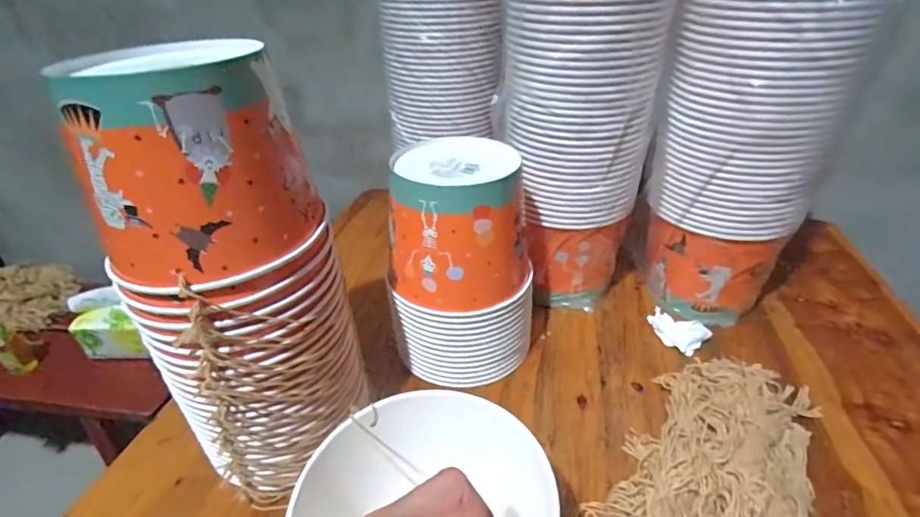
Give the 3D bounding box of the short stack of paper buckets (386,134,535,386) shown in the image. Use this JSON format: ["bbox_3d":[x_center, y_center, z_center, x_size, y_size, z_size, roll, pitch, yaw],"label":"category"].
[{"bbox_3d":[0.006,0.012,0.523,0.145,0.238,0.141,7,34,16],"label":"short stack of paper buckets"}]

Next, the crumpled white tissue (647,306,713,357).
[{"bbox_3d":[0.268,0.088,0.587,0.044,0.020,0.067,-20,36,-24],"label":"crumpled white tissue"}]

